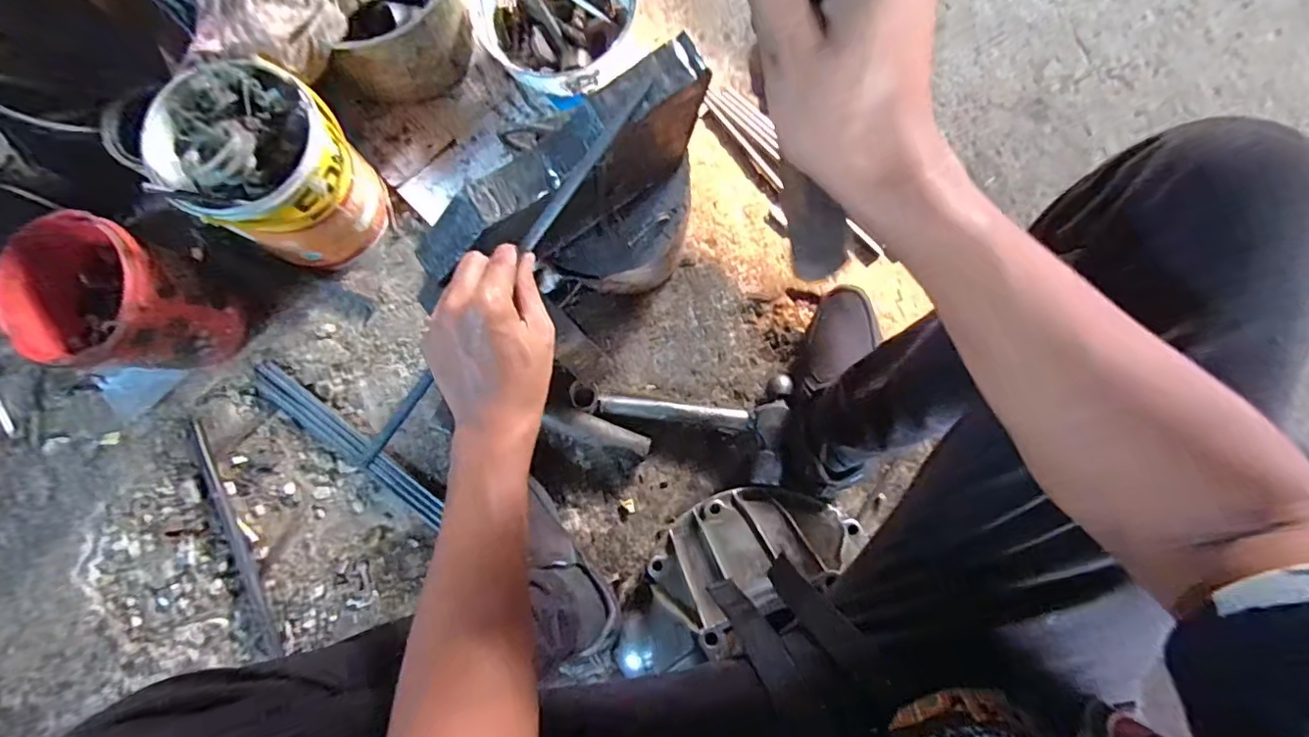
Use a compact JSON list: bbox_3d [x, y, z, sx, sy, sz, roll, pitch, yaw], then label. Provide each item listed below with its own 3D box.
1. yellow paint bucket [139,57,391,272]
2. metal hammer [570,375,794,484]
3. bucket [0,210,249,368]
[{"bbox_3d":[-0.449,-0.235,0.668,0.166,0.213,0.174,0,79,0],"label":"yellow paint bucket"},{"bbox_3d":[0.029,0.059,0.714,0.277,0.052,0.136,9,79,1],"label":"metal hammer"},{"bbox_3d":[-0.609,-0.072,0.658,0.156,0.174,0.148,0,80,0],"label":"bucket"}]

